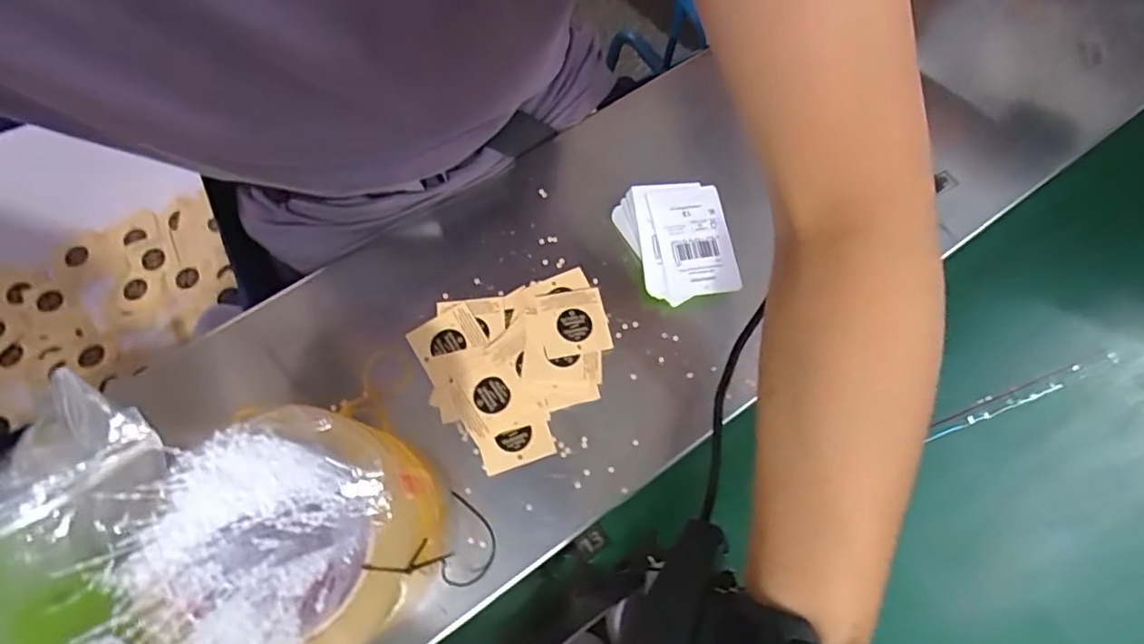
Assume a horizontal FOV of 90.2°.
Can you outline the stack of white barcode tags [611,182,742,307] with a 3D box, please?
[{"bbox_3d":[0.072,-0.054,0.386,0.067,0.015,0.084,-12,72,-5],"label":"stack of white barcode tags"}]

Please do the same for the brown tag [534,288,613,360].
[{"bbox_3d":[0.001,-0.001,0.369,0.043,0.004,0.044,-11,72,-4],"label":"brown tag"}]

